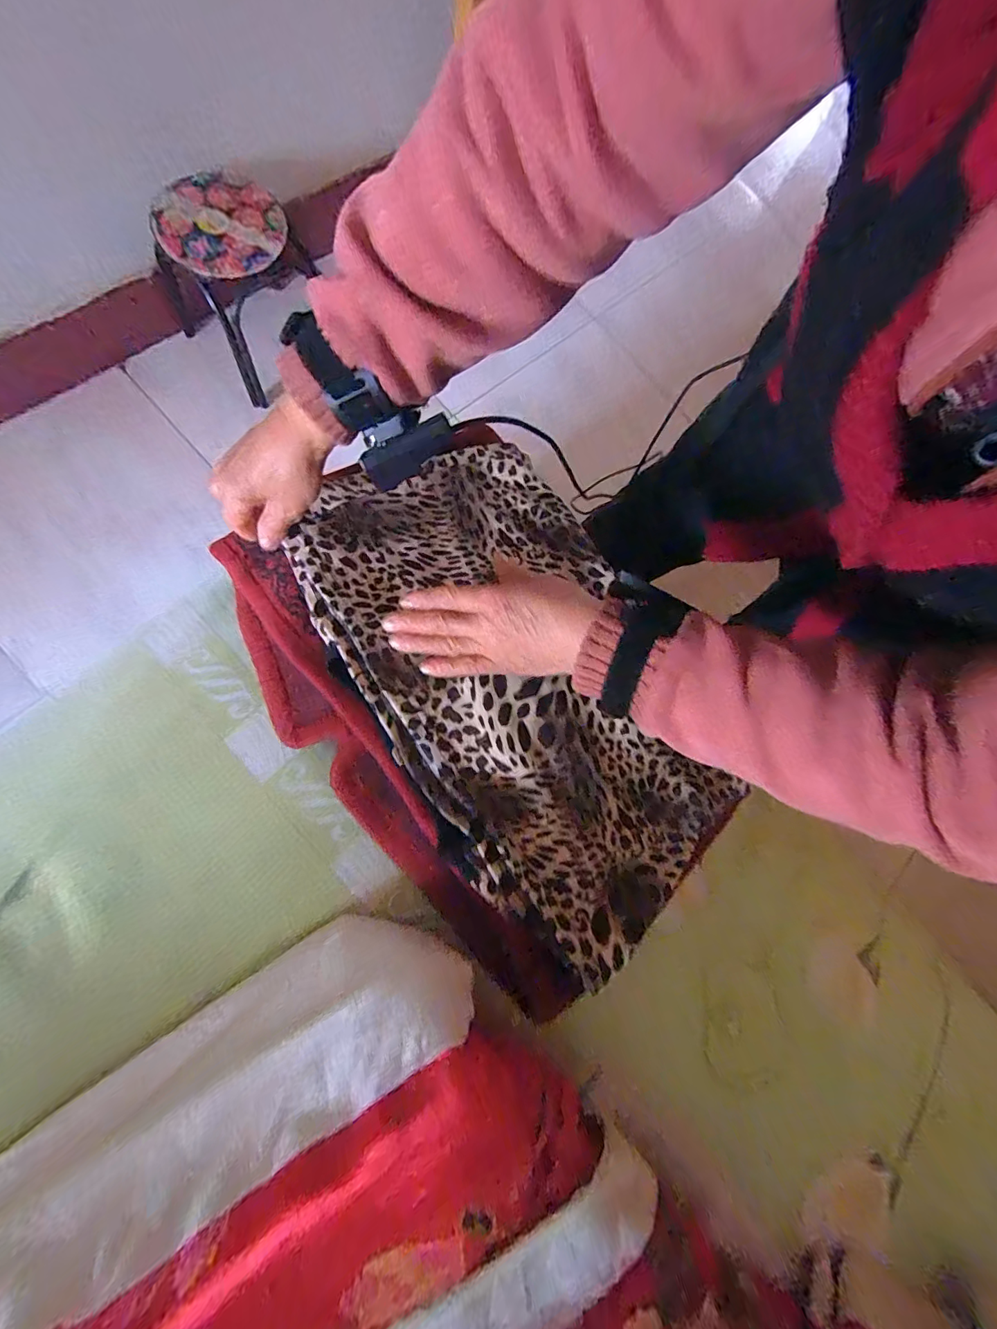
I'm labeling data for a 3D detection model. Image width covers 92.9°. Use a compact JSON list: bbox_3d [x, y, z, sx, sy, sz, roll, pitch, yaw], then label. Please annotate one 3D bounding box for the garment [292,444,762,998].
[{"bbox_3d":[0.023,0.011,0.425,0.256,0.028,0.451,-29,85,-21],"label":"garment"}]

